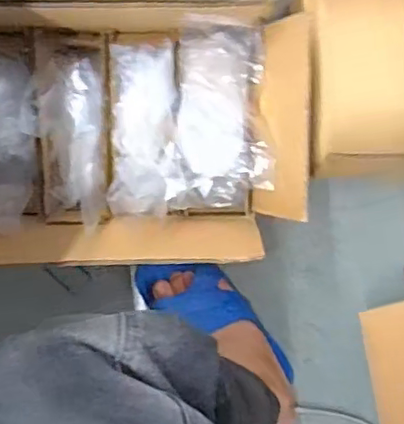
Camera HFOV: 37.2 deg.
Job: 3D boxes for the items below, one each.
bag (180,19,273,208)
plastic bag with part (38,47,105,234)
[{"bbox_3d":[0.021,-0.096,0.610,0.096,0.056,0.183,-2,96,-1],"label":"bag"},{"bbox_3d":[-0.133,-0.079,0.623,0.066,0.055,0.185,-1,96,-1],"label":"plastic bag with part"}]

